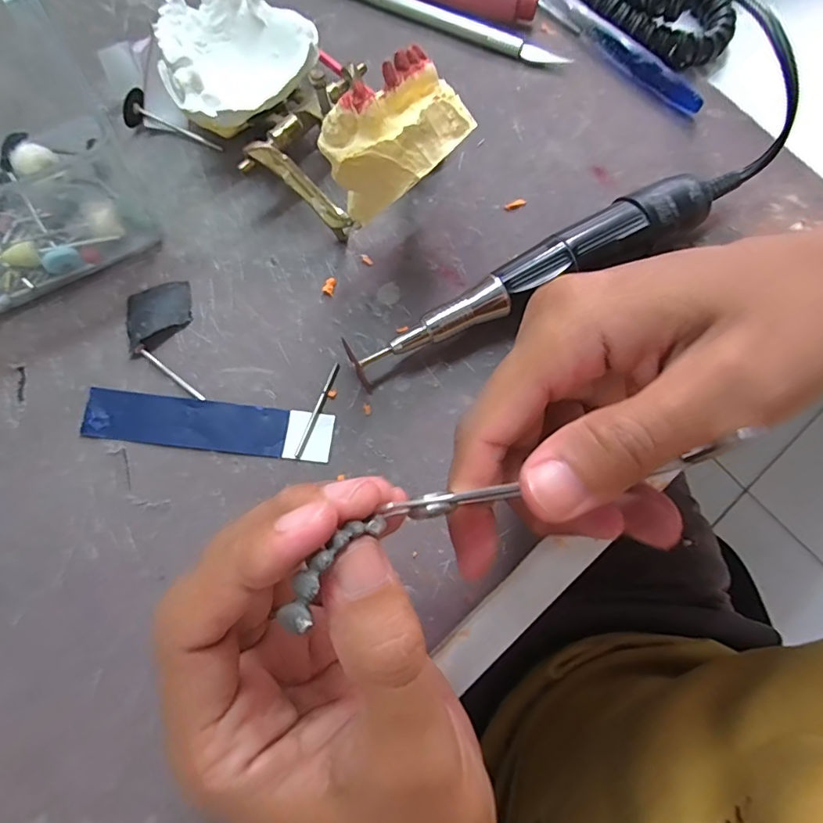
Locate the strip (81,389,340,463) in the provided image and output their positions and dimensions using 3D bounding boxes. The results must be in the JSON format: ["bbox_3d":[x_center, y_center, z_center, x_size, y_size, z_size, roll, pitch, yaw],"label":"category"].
[{"bbox_3d":[-0.085,0.005,0.209,0.102,0.004,0.021,6,75,0],"label":"strip"}]

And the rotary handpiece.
[{"bbox_3d":[0.061,-0.063,0.219,0.189,0.029,0.023,-25,78,-8],"label":"rotary handpiece"}]

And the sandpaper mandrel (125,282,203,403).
[{"bbox_3d":[-0.107,-0.031,0.217,0.027,0.006,0.056,-16,76,-6],"label":"sandpaper mandrel"}]

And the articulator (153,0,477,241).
[{"bbox_3d":[-0.046,-0.128,0.208,0.073,0.062,0.159,-39,67,-11],"label":"articulator"}]

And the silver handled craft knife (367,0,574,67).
[{"bbox_3d":[0.018,-0.212,0.268,0.138,0.007,0.011,23,76,4],"label":"silver handled craft knife"}]

